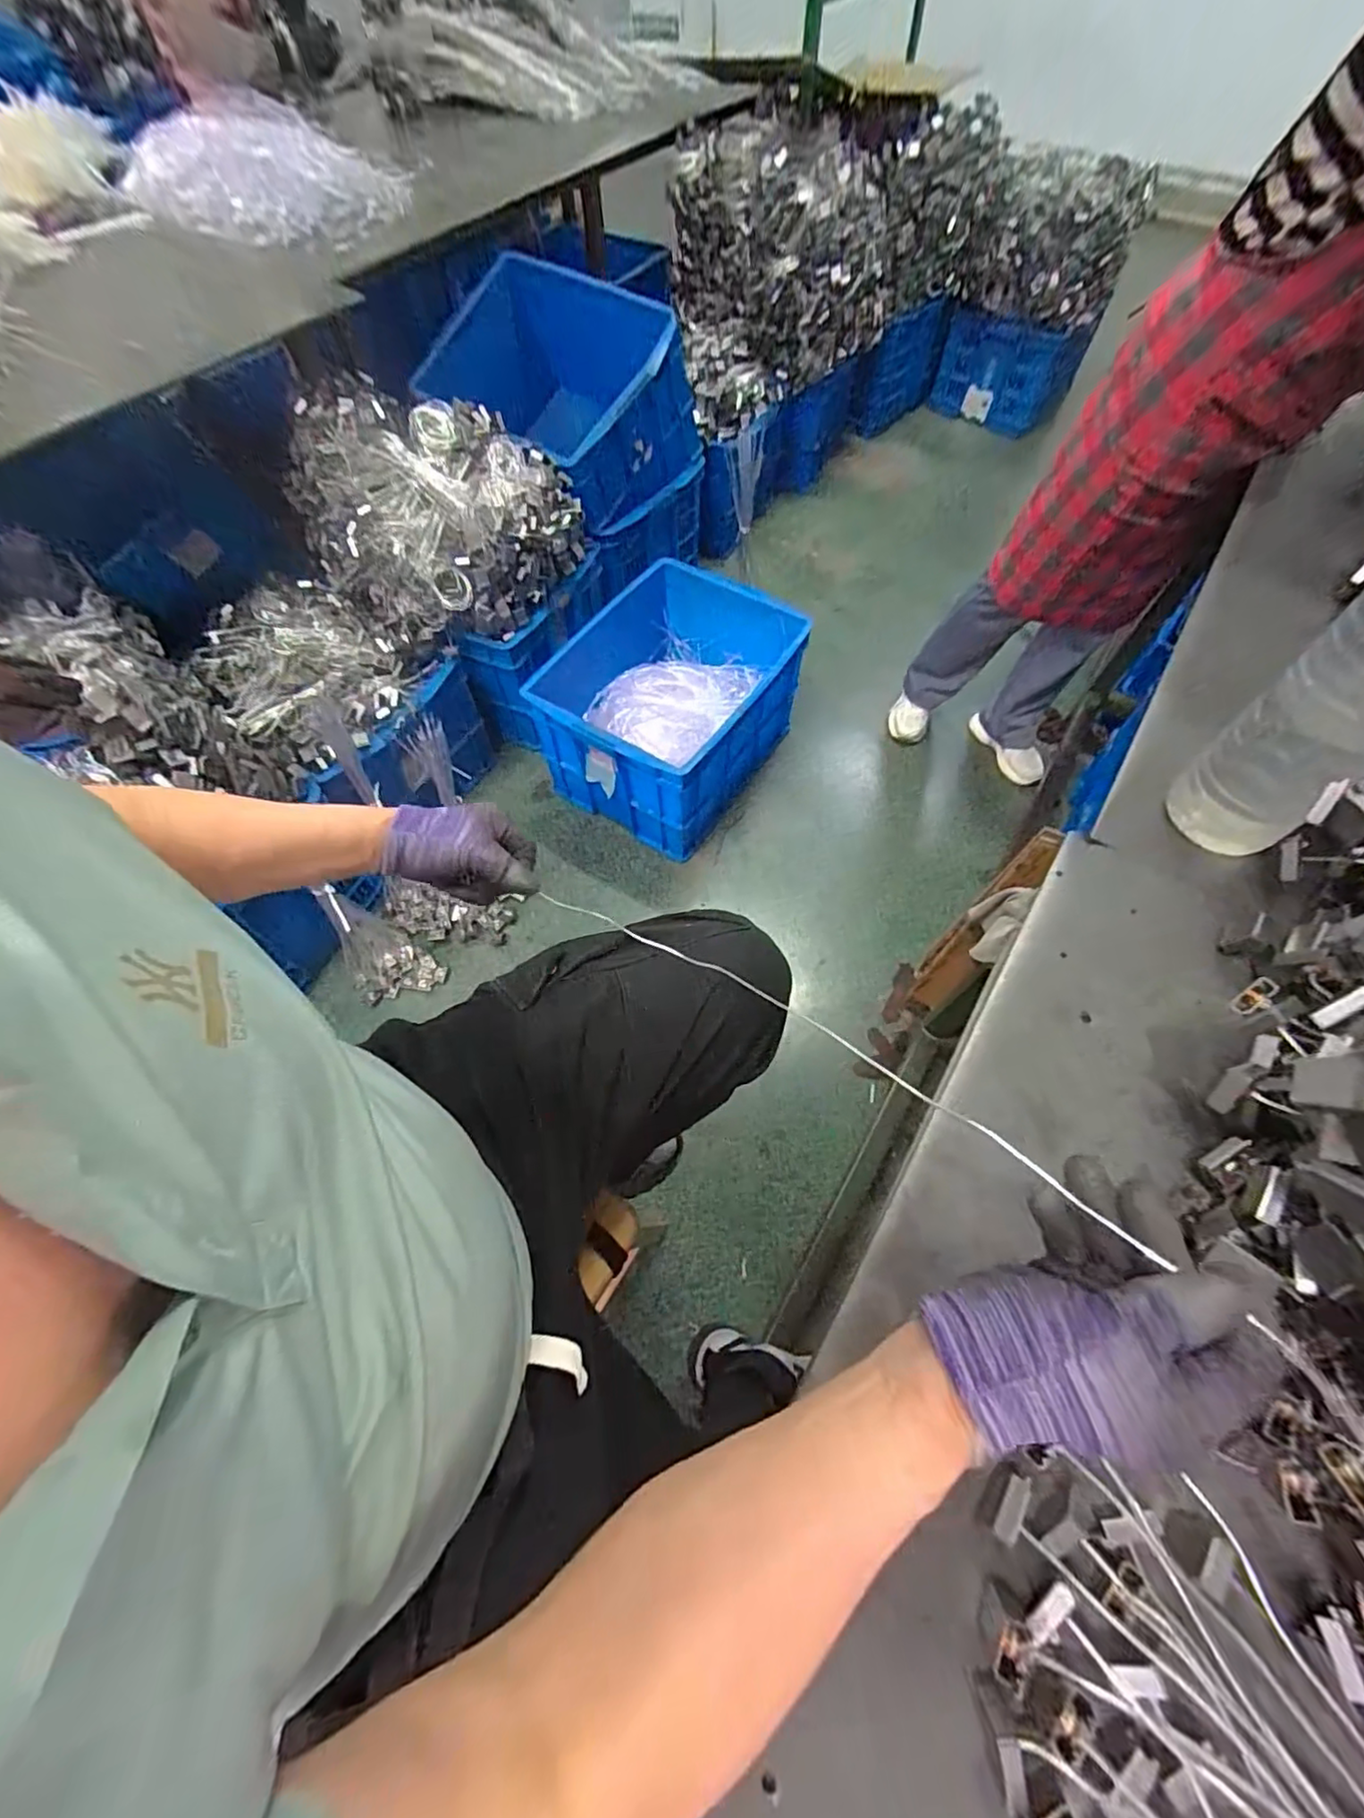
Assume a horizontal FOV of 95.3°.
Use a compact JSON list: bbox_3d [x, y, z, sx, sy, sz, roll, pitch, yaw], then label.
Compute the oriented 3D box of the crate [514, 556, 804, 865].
[{"bbox_3d":[-0.028,-0.478,1.463,0.439,0.293,0.538,31,67,15],"label":"crate"}]

